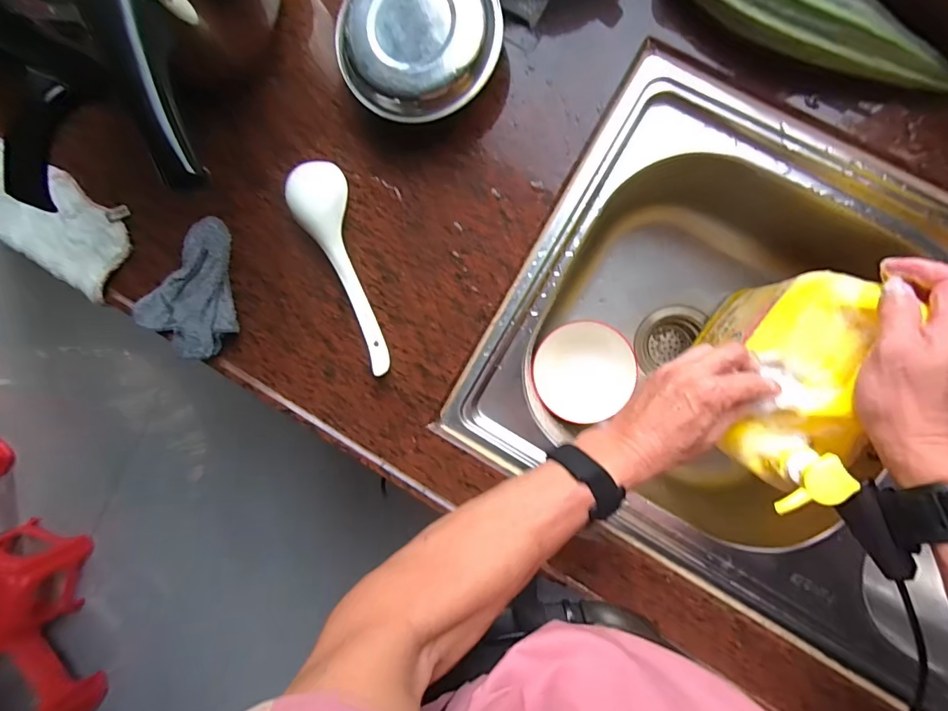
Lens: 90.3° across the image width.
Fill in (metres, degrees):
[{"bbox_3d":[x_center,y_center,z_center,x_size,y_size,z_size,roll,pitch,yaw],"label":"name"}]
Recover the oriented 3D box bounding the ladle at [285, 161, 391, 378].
[{"bbox_3d":[-0.132,-0.088,0.481,0.054,0.037,0.222,-19,89,9],"label":"ladle"}]

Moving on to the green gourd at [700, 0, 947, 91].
[{"bbox_3d":[0.286,-0.277,0.397,0.276,0.062,0.052,32,96,6],"label":"green gourd"}]

